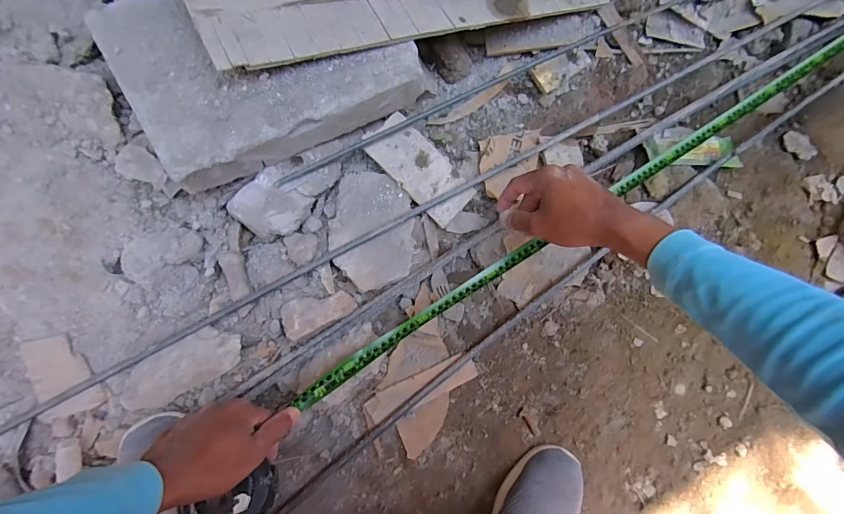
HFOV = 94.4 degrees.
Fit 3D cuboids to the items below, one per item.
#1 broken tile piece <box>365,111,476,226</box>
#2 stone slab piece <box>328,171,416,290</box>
[{"bbox_3d":[0.000,-0.118,0.534,0.152,0.005,0.071,44,83,-11],"label":"broken tile piece"},{"bbox_3d":[-0.066,-0.036,0.529,0.109,0.027,0.152,2,85,-5],"label":"stone slab piece"}]

